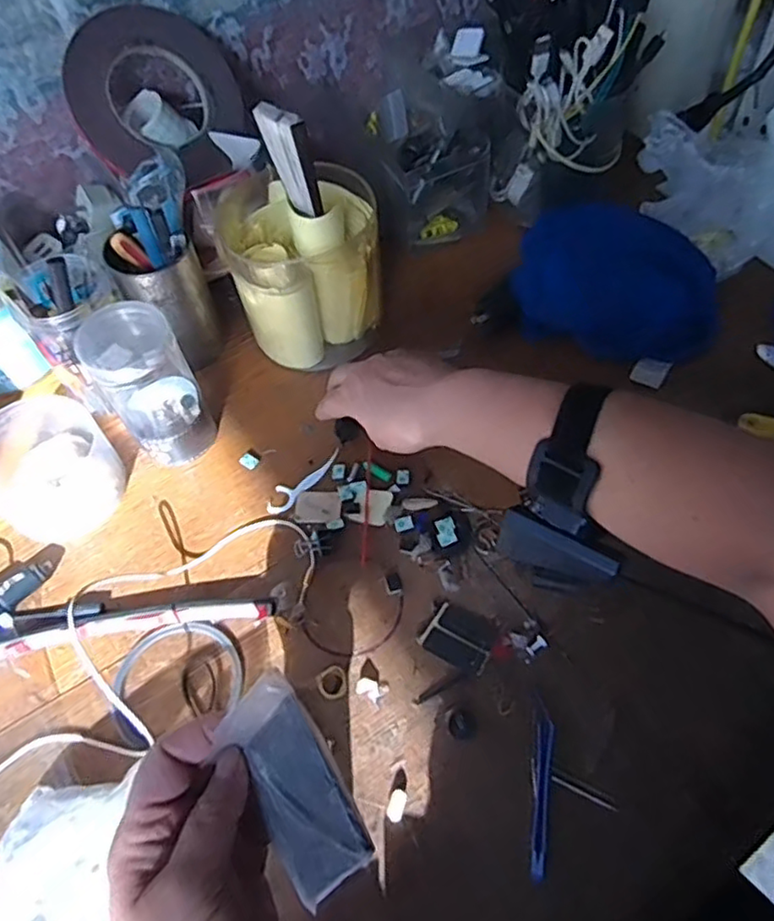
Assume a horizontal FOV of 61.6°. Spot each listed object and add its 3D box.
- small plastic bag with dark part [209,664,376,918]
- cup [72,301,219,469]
[{"bbox_3d":[-0.039,0.130,0.256,0.008,0.055,0.076,-4,49,-49],"label":"small plastic bag with dark part"},{"bbox_3d":[-0.180,-0.054,0.498,0.063,0.124,0.072,-28,59,-13],"label":"cup"}]

